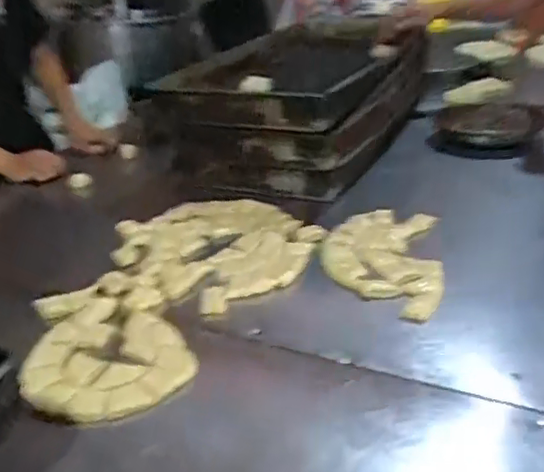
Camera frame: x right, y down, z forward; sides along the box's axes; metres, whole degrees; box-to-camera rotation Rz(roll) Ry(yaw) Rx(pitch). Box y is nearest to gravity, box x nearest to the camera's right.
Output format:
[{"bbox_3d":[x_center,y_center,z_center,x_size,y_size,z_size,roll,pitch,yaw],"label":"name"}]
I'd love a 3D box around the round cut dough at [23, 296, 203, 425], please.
[{"bbox_3d":[-0.200,0.149,0.735,0.206,0.027,0.190,-2,28,1],"label":"round cut dough"}]

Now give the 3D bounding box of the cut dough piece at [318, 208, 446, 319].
[{"bbox_3d":[0.163,0.034,0.901,0.169,0.017,0.274,1,28,7],"label":"cut dough piece"}]

